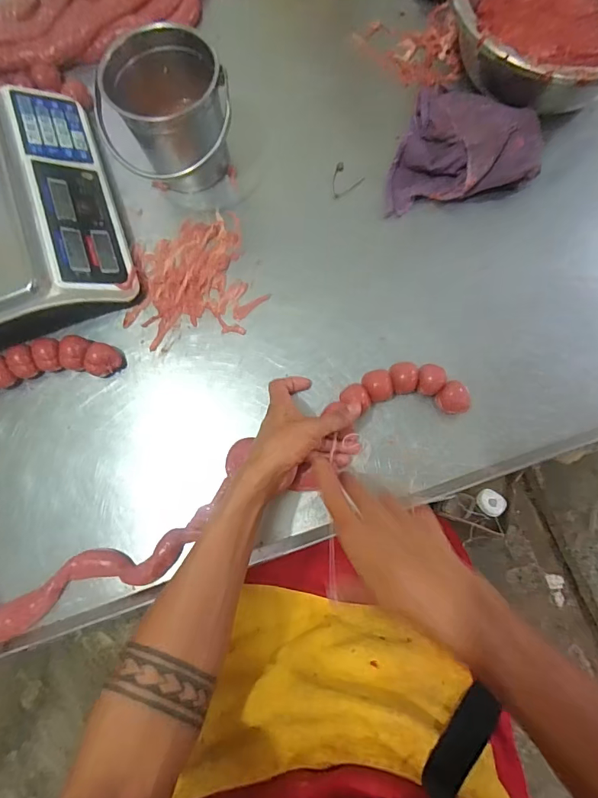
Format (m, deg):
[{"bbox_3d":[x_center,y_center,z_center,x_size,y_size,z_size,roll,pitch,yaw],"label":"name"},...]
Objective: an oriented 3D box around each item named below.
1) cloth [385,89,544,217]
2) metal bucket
[{"bbox_3d":[0.203,-0.349,0.563,0.191,0.049,0.162,-10,76,0],"label":"cloth"},{"bbox_3d":[-0.158,-0.356,0.537,0.122,0.123,0.126,-1,76,2],"label":"metal bucket"}]

